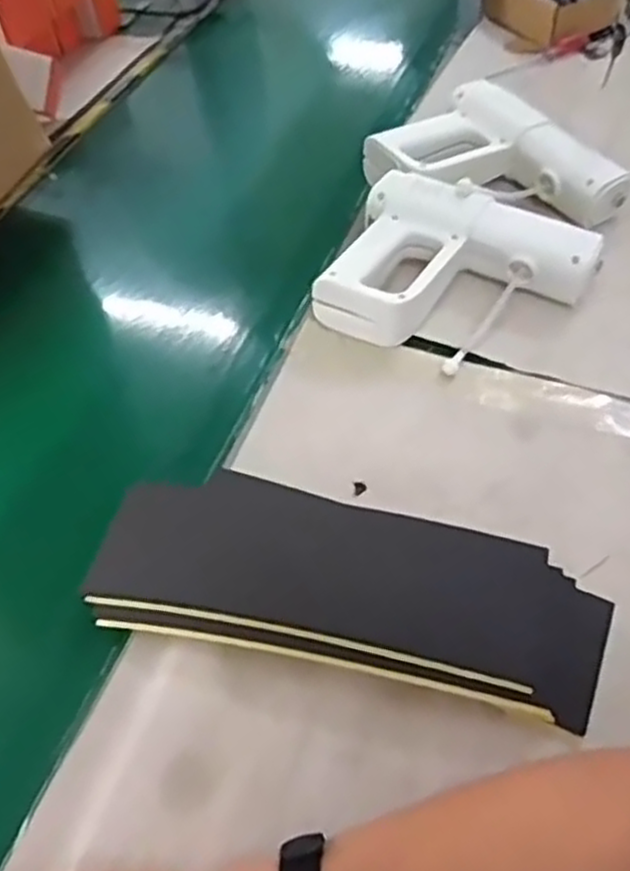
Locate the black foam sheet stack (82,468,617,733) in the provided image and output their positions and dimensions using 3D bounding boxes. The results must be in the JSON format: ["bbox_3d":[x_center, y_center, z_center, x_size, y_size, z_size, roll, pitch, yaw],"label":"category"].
[{"bbox_3d":[0.017,0.094,0.483,0.332,0.046,0.111,8,54,11],"label":"black foam sheet stack"}]

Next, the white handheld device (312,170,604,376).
[{"bbox_3d":[0.127,-0.143,0.647,0.203,0.060,0.168,21,57,19],"label":"white handheld device"}]

